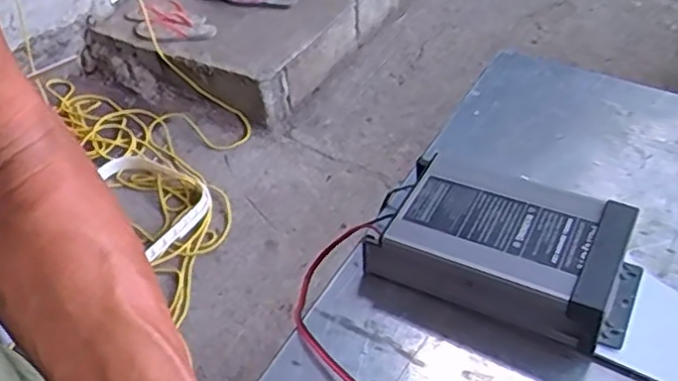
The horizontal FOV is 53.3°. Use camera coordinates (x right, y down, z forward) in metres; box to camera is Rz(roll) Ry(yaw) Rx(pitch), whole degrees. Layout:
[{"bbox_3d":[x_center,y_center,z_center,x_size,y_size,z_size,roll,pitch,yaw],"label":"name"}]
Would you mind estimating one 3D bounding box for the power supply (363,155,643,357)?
[{"bbox_3d":[0.128,0.044,0.517,0.190,0.056,0.109,19,47,22],"label":"power supply"}]

